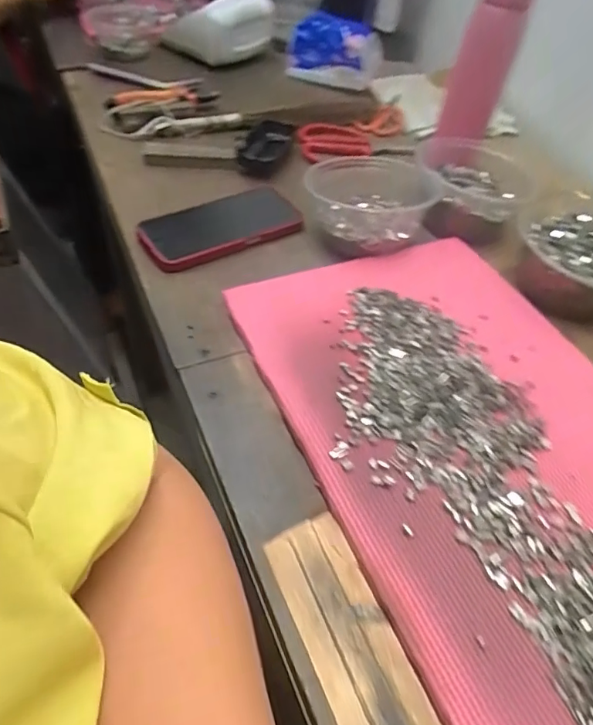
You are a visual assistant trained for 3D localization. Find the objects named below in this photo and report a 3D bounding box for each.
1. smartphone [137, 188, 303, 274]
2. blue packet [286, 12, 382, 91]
[{"bbox_3d":[-0.077,-0.149,0.526,0.175,0.016,0.086,-26,57,-24],"label":"smartphone"},{"bbox_3d":[0.058,-0.510,0.800,0.148,0.065,0.090,20,53,13],"label":"blue packet"}]

